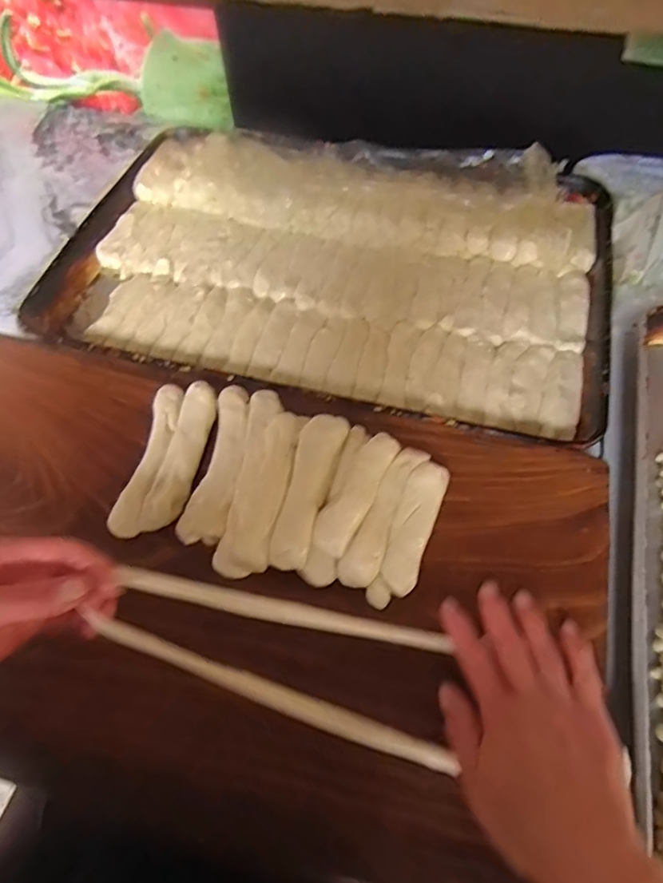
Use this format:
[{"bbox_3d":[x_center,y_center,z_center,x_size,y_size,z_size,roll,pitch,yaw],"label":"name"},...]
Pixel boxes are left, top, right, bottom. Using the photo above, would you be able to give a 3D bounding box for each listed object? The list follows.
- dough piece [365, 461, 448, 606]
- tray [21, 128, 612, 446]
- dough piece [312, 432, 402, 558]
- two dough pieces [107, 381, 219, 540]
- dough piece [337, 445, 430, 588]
[{"bbox_3d":[0.062,0.070,0.421,0.030,0.015,0.121,19,60,13],"label":"dough piece"},{"bbox_3d":[-0.002,-0.214,0.630,0.608,0.044,0.395,11,60,10],"label":"tray"},{"bbox_3d":[0.021,0.036,0.423,0.030,0.010,0.112,26,62,17],"label":"dough piece"},{"bbox_3d":[-0.139,0.011,0.460,0.056,0.014,0.142,9,59,7],"label":"two dough pieces"},{"bbox_3d":[0.043,0.055,0.423,0.027,0.019,0.124,24,62,16],"label":"dough piece"}]

